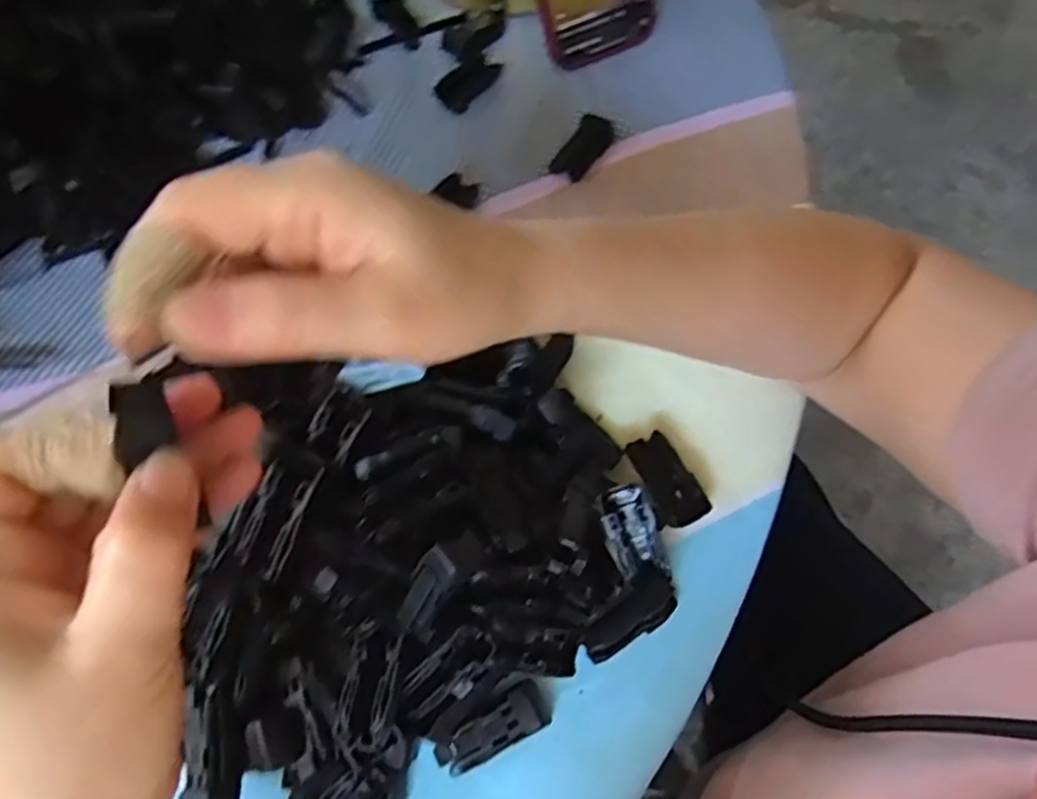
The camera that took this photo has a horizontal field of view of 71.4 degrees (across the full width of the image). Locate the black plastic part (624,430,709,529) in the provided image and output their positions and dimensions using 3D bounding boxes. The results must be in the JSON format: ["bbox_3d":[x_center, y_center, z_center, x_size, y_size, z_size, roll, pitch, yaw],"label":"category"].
[{"bbox_3d":[0.070,0.038,0.342,0.021,0.013,0.046,-23,66,-9],"label":"black plastic part"}]

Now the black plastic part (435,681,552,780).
[{"bbox_3d":[-0.011,0.135,0.295,0.048,0.006,0.019,-28,67,-11],"label":"black plastic part"}]

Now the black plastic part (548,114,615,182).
[{"bbox_3d":[0.037,-0.150,0.431,0.024,0.012,0.045,33,70,16],"label":"black plastic part"}]

